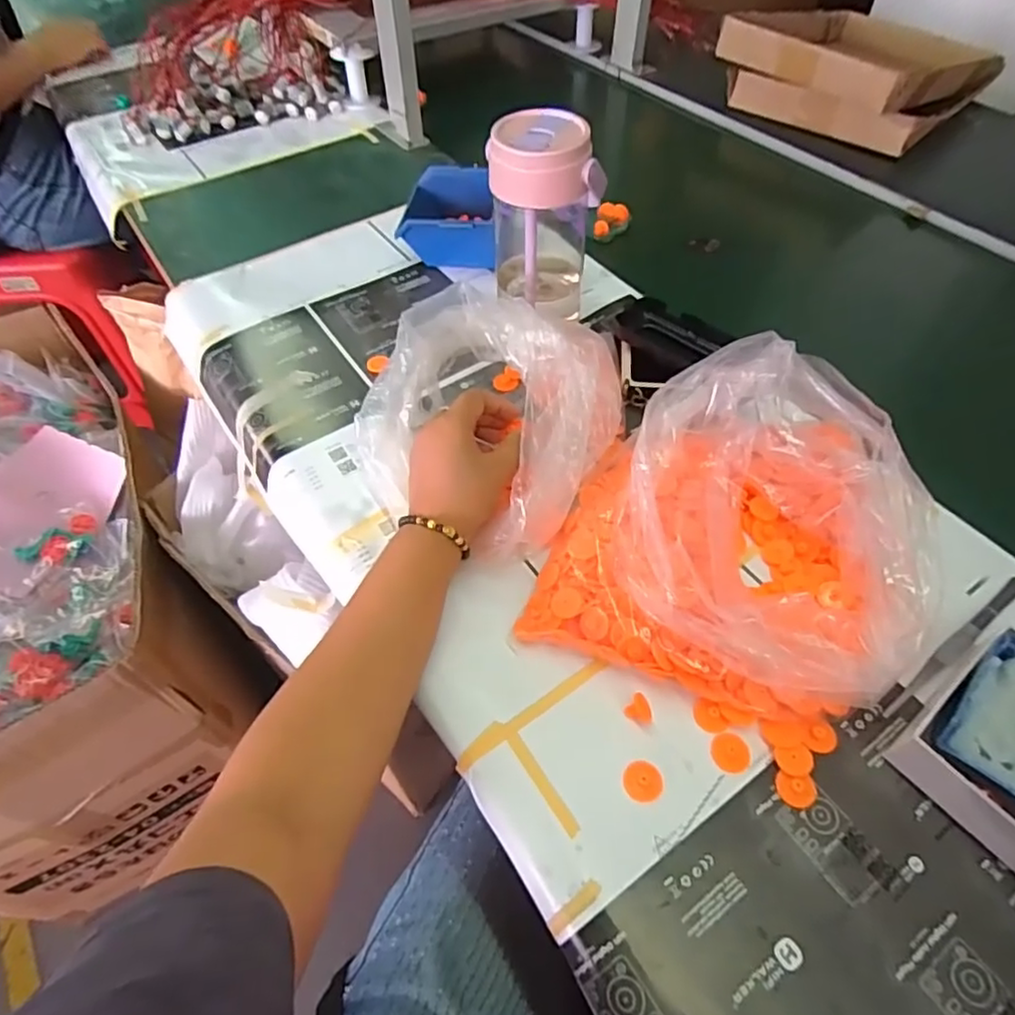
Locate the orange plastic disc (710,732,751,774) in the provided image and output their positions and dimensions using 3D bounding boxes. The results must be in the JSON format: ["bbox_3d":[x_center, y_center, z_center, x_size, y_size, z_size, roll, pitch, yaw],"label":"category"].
[{"bbox_3d":[0.135,0.148,0.372,0.022,0.004,0.023,0,53,0],"label":"orange plastic disc"}]

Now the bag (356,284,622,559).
[{"bbox_3d":[-0.014,-0.072,0.479,0.180,0.086,0.180,25,57,18],"label":"bag"}]

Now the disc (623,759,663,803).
[{"bbox_3d":[0.081,0.162,0.365,0.022,0.004,0.022,0,53,0],"label":"disc"}]

